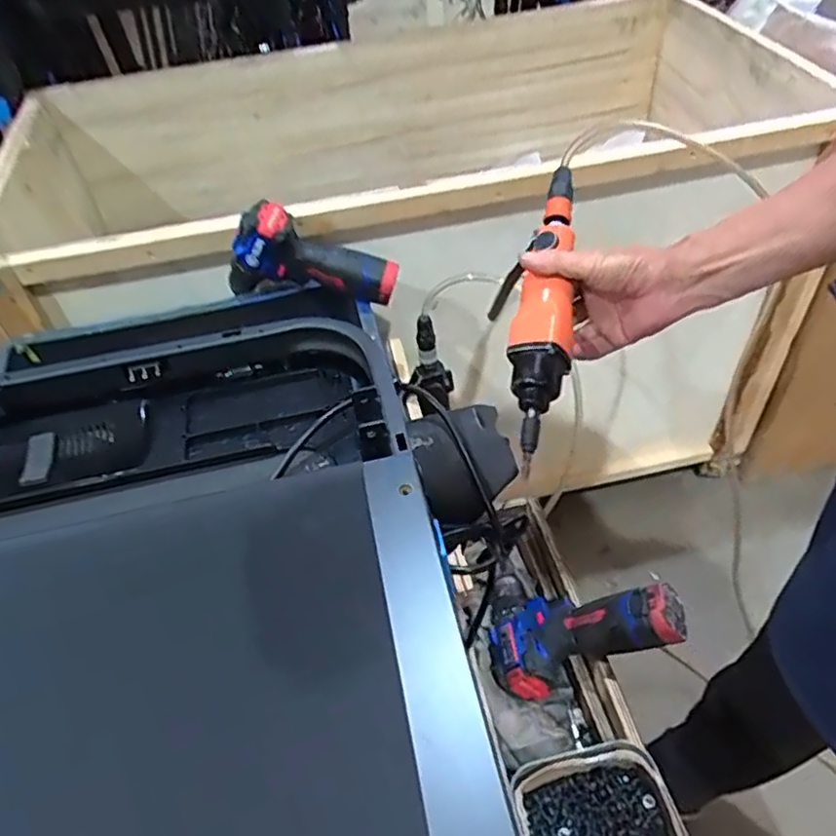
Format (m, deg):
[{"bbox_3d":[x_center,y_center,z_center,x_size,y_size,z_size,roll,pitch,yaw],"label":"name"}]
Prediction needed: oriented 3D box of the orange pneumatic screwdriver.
[{"bbox_3d":[0.101,-0.100,0.588,0.070,0.058,0.281,5,67,10],"label":"orange pneumatic screwdriver"}]

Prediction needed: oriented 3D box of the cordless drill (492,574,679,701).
[{"bbox_3d":[0.162,0.206,0.660,0.195,0.056,0.121,-24,38,34],"label":"cordless drill"}]

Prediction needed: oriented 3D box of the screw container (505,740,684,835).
[{"bbox_3d":[0.145,0.333,0.539,0.120,0.047,0.111,-3,48,3],"label":"screw container"}]

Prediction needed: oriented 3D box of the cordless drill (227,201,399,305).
[{"bbox_3d":[-0.129,-0.187,0.825,0.203,0.125,0.063,12,48,-8],"label":"cordless drill"}]

